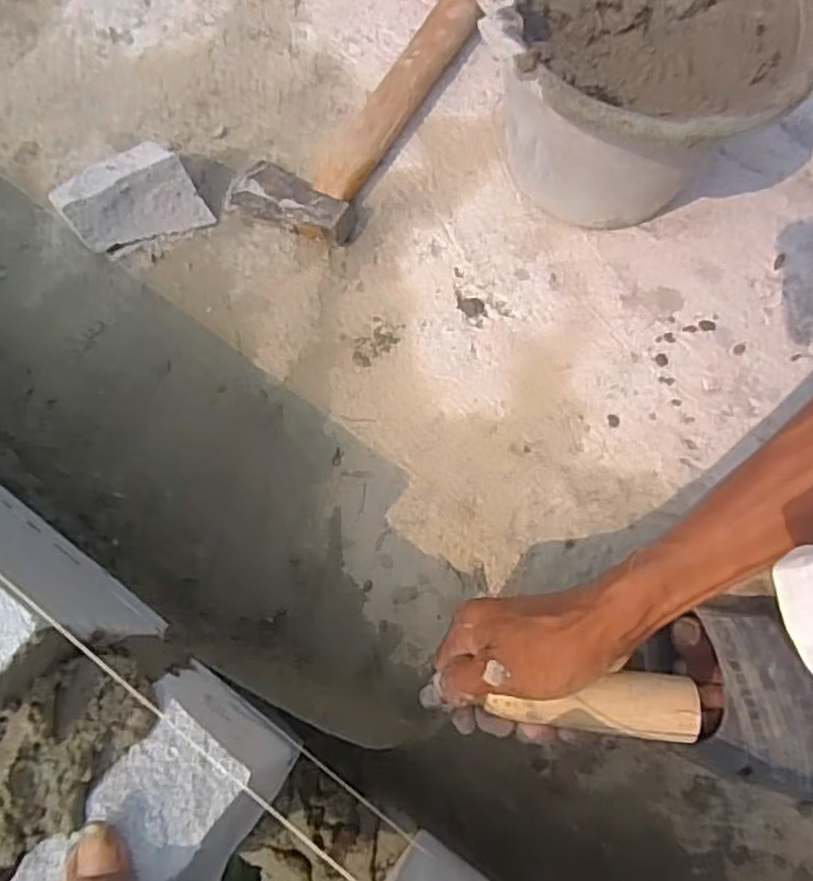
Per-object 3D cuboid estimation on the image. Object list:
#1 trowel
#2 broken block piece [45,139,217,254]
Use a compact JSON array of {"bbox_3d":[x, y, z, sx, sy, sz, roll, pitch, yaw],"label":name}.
[{"bbox_3d":[0.021,0.155,0.425,0.295,0.077,0.052,2,69,5],"label":"trowel"},{"bbox_3d":[-0.233,-0.207,0.595,0.116,0.052,0.068,-19,71,-7],"label":"broken block piece"}]

